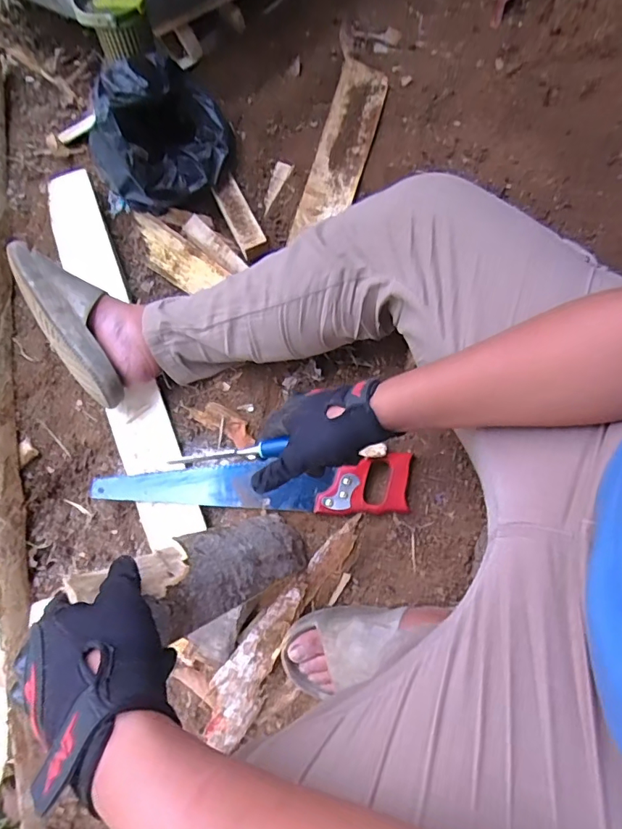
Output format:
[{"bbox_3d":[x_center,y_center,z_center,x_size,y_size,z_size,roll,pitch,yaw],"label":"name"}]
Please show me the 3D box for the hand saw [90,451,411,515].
[{"bbox_3d":[-0.086,0.104,0.718,0.461,0.022,0.086,-2,70,0],"label":"hand saw"}]

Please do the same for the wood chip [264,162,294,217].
[{"bbox_3d":[-0.063,-0.400,0.867,0.029,0.020,0.098,25,93,10],"label":"wood chip"}]

